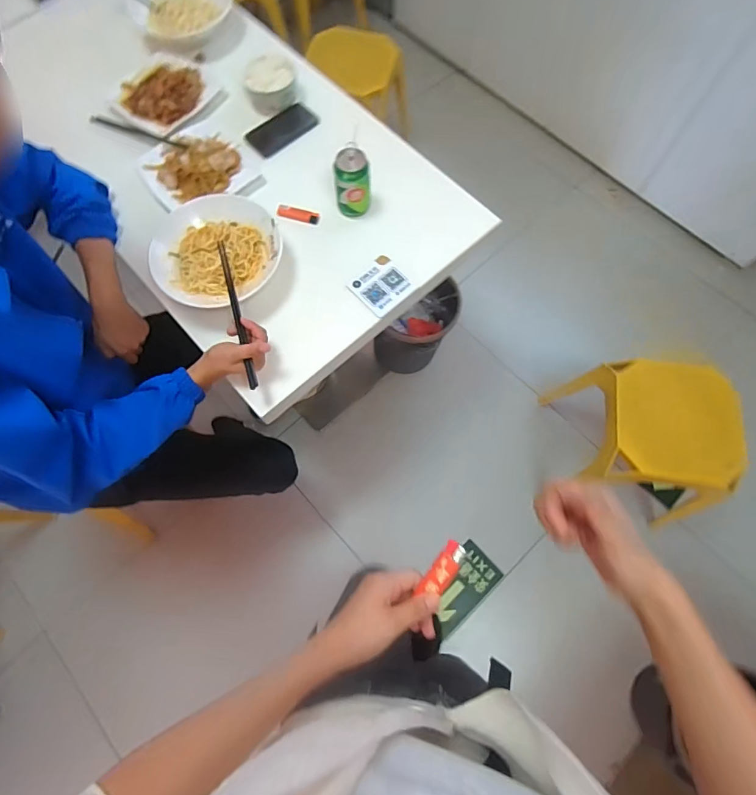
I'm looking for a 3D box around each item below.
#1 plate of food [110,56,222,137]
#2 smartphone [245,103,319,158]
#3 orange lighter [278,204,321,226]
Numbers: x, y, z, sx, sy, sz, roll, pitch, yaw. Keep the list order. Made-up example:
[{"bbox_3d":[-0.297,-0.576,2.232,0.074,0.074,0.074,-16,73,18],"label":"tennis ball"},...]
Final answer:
[{"bbox_3d":[-0.465,-0.666,0.989,0.195,0.023,0.190,28,72,10],"label":"plate of food"},{"bbox_3d":[-0.207,-0.573,0.972,0.149,0.012,0.087,-43,75,-14],"label":"smartphone"},{"bbox_3d":[-0.156,-0.356,0.890,0.081,0.013,0.029,15,71,6],"label":"orange lighter"}]

